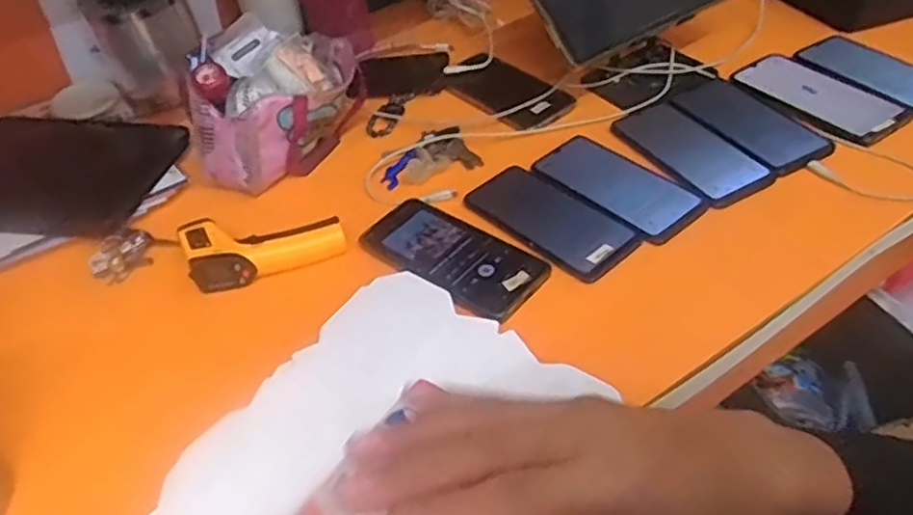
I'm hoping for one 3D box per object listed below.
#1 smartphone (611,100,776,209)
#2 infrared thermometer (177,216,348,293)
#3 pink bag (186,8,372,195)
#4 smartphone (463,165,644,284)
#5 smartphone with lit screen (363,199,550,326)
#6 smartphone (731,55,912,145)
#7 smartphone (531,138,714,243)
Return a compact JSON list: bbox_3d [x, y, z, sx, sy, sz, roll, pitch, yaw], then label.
[{"bbox_3d":[0.223,-0.108,0.649,0.077,0.007,0.155,-24,46,-16],"label":"smartphone"},{"bbox_3d":[-0.176,-0.019,0.609,0.136,0.032,0.074,-19,45,-11],"label":"infrared thermometer"},{"bbox_3d":[-0.193,-0.165,0.706,0.146,0.103,0.177,3,45,11],"label":"pink bag"},{"bbox_3d":[0.085,-0.038,0.606,0.078,0.007,0.154,-36,50,-26],"label":"smartphone"},{"bbox_3d":[-0.003,-0.006,0.586,0.161,0.004,0.079,30,55,32],"label":"smartphone with lit screen"},{"bbox_3d":[0.374,-0.169,0.695,0.074,0.014,0.159,-28,48,-20],"label":"smartphone"},{"bbox_3d":[0.150,-0.068,0.629,0.072,0.008,0.151,-34,50,-24],"label":"smartphone"}]

